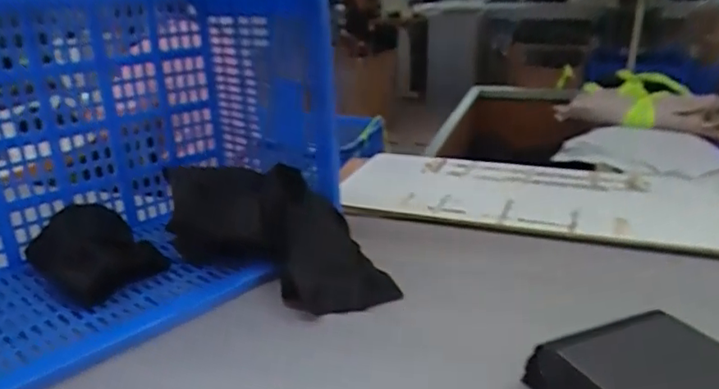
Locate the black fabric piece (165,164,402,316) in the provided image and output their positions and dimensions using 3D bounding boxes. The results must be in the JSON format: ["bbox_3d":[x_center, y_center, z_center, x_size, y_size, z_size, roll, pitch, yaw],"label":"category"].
[{"bbox_3d":[-0.094,0.052,0.840,0.316,0.150,0.197,10,25,27],"label":"black fabric piece"}]

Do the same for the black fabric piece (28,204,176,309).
[{"bbox_3d":[-0.382,0.083,0.839,0.194,0.072,0.139,16,28,38],"label":"black fabric piece"}]

